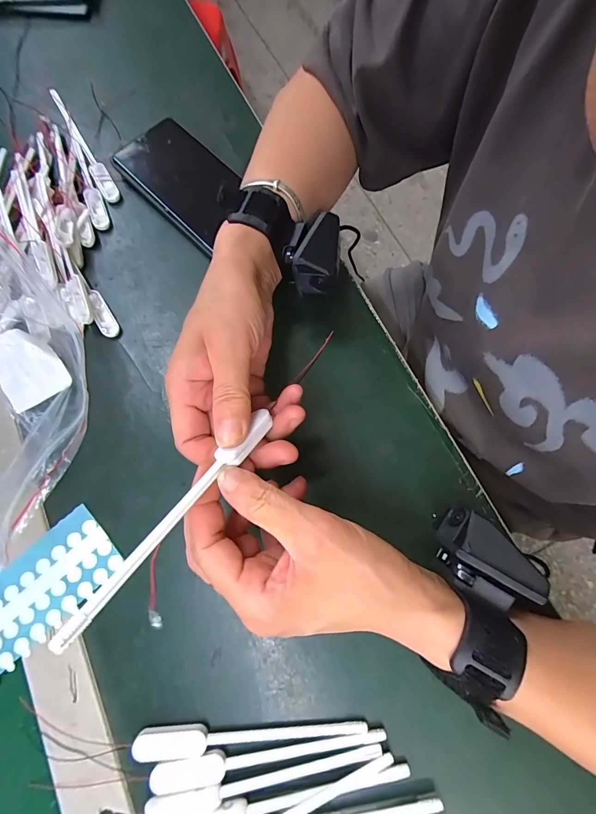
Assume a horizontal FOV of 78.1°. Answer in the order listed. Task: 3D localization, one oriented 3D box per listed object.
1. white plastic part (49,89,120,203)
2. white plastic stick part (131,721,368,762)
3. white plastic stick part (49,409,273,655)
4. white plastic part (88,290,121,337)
[{"bbox_3d":[-0.209,-0.254,0.355,0.015,0.011,0.143,-31,77,-6],"label":"white plastic part"},{"bbox_3d":[-0.030,0.207,0.232,0.144,0.009,0.015,-5,75,0],"label":"white plastic stick part"},{"bbox_3d":[-0.058,0.049,0.182,0.013,0.007,0.139,34,52,10],"label":"white plastic stick part"},{"bbox_3d":[-0.164,-0.078,0.308,0.014,0.006,0.042,-25,89,-5],"label":"white plastic part"}]

